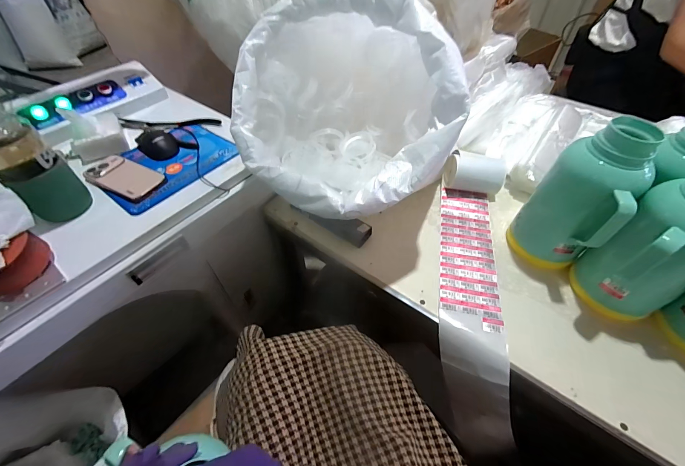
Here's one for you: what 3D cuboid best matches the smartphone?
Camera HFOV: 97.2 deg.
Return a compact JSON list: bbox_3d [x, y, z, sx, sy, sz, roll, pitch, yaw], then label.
[{"bbox_3d":[-0.430,-0.111,0.597,0.156,0.016,0.083,19,53,16],"label":"smartphone"}]

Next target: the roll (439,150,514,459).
[{"bbox_3d":[0.266,0.107,0.628,0.153,0.176,0.585,4,68,5],"label":"roll"}]

